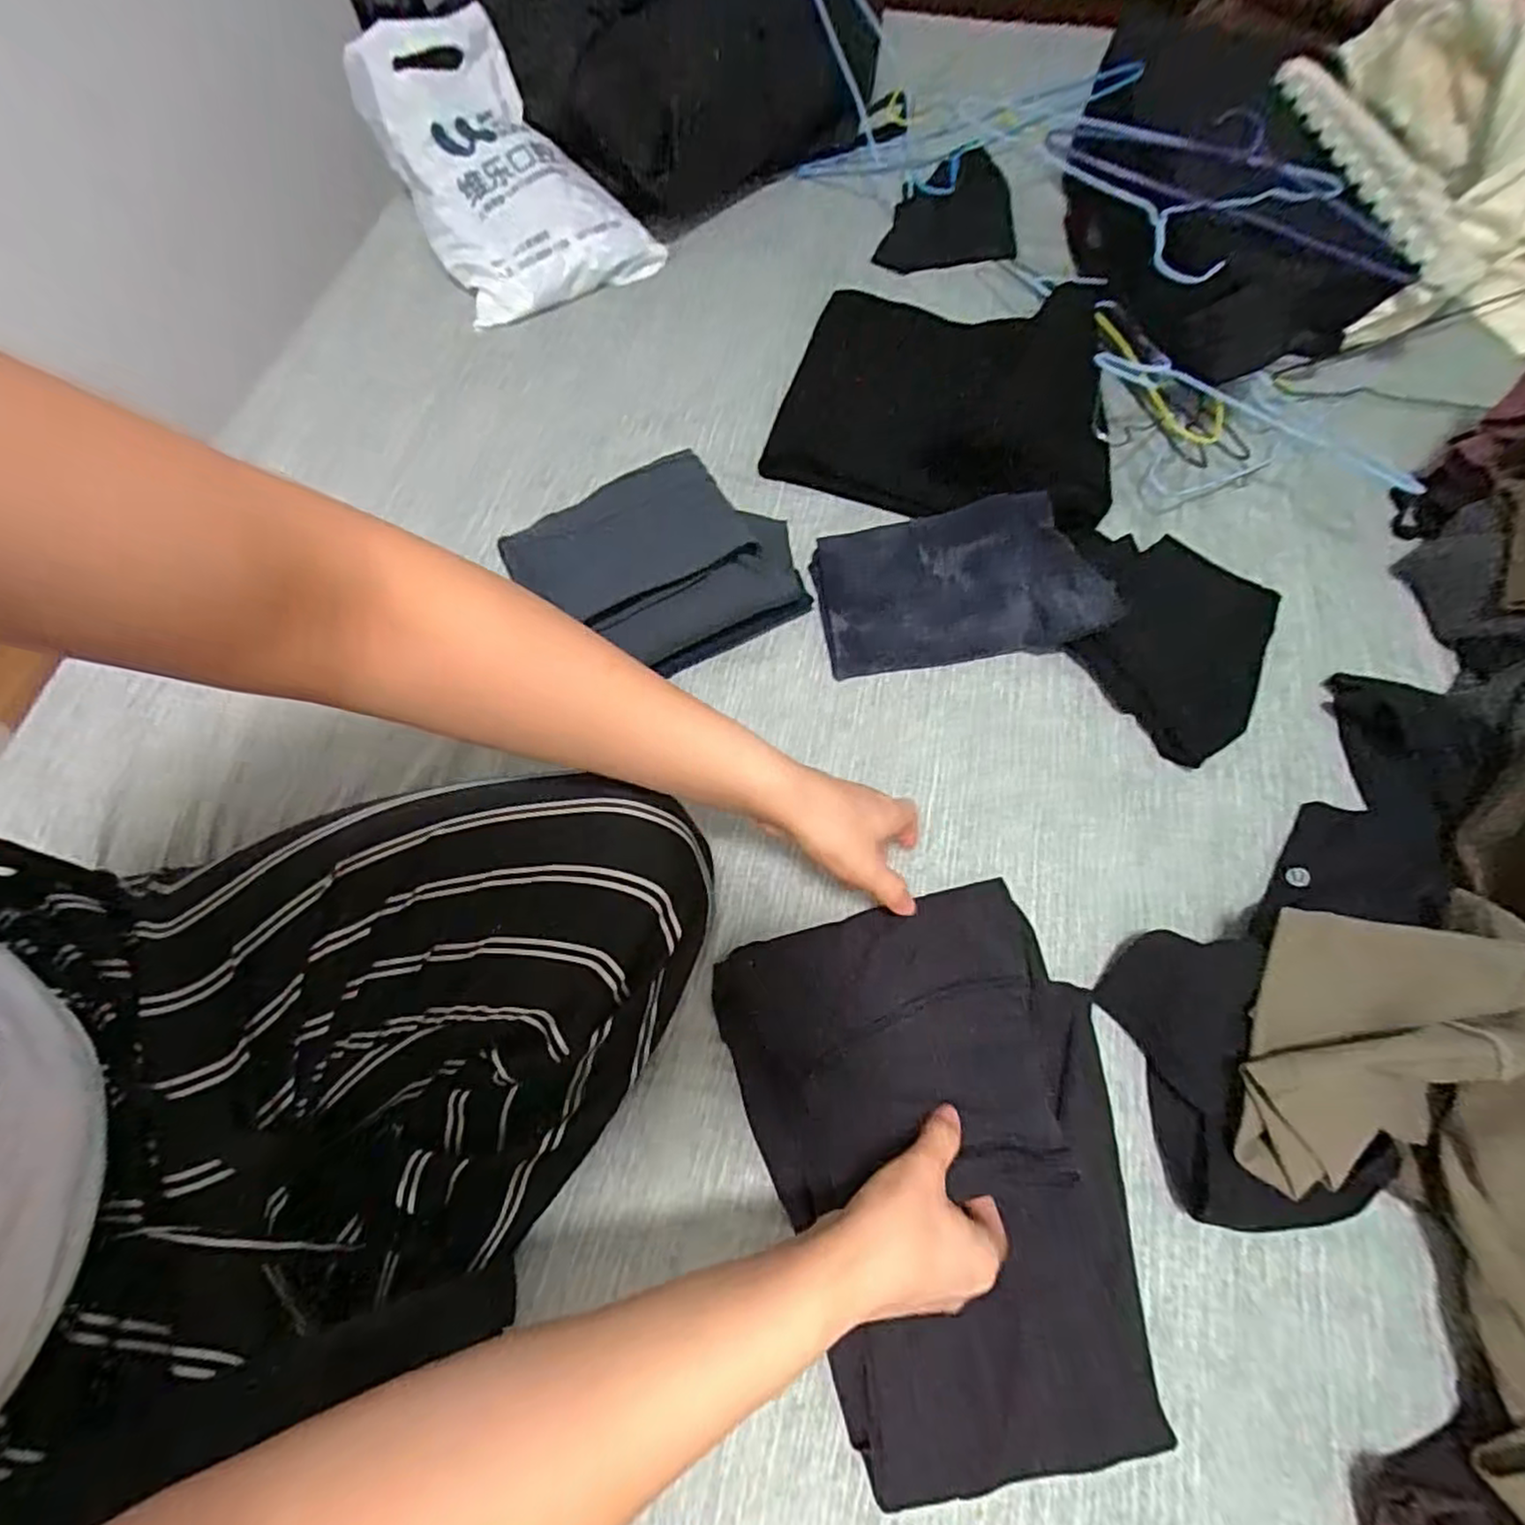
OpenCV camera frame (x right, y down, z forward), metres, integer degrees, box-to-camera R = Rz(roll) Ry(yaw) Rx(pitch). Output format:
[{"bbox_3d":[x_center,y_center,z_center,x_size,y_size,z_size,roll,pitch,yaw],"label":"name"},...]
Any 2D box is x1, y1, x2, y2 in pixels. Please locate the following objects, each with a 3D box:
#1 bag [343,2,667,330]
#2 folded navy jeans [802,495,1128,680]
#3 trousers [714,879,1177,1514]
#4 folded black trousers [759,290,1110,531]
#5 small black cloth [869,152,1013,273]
[{"bbox_3d":[-0.270,-0.630,0.740,0.215,0.147,0.274,-29,70,-13],"label":"bag"},{"bbox_3d":[0.158,-0.150,0.571,0.222,0.057,0.132,-7,67,-3],"label":"folded navy jeans"},{"bbox_3d":[0.109,0.230,0.408,0.212,0.029,0.291,-14,67,-7],"label":"trousers"},{"bbox_3d":[0.172,-0.345,0.645,0.298,0.077,0.265,16,67,6],"label":"folded black trousers"},{"bbox_3d":[0.218,-0.618,0.788,0.148,0.060,0.130,17,67,7],"label":"small black cloth"}]

